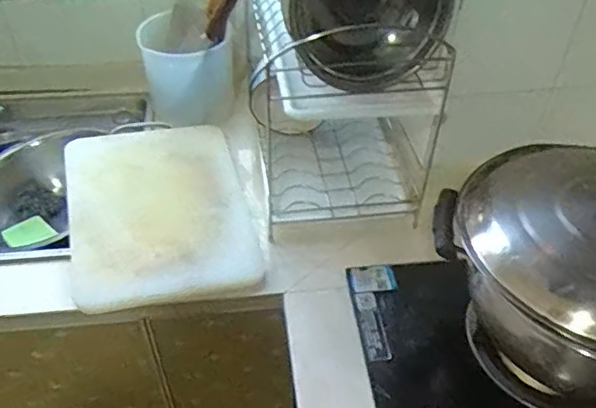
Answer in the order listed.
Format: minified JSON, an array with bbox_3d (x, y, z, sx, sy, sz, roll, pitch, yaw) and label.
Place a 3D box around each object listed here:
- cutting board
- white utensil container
[{"bbox_3d":[-0.219,0.000,0.938,0.267,0.030,0.370,-8,53,-15],"label":"cutting board"},{"bbox_3d":[-0.202,-0.251,1.086,0.160,0.146,0.169,-5,46,-6],"label":"white utensil container"}]

